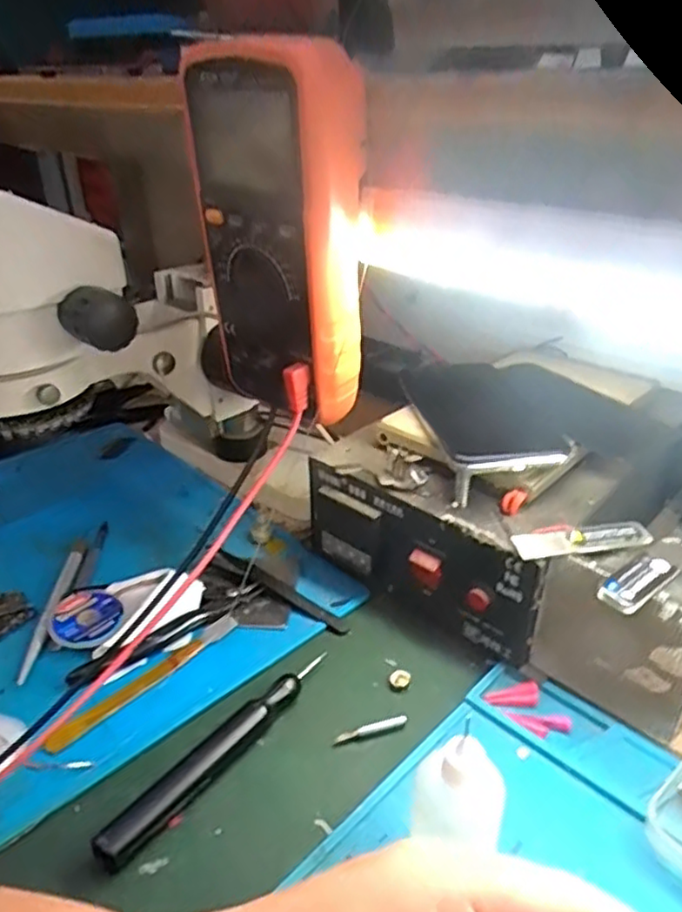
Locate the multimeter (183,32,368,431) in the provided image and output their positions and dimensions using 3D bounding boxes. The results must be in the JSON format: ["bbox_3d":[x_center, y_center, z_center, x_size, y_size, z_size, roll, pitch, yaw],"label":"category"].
[{"bbox_3d":[-0.029,-0.109,0.345,0.049,0.173,0.087,-28,39,-37],"label":"multimeter"}]

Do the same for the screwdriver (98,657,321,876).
[{"bbox_3d":[-0.059,0.145,0.337,0.014,0.017,0.142,21,37,33],"label":"screwdriver"}]

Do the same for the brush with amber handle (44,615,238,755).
[{"bbox_3d":[-0.110,0.126,0.386,0.014,0.005,0.122,24,39,36],"label":"brush with amber handle"}]

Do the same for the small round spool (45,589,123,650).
[{"bbox_3d":[-0.157,0.100,0.415,0.042,0.010,0.042,-1,30,1],"label":"small round spool"}]

